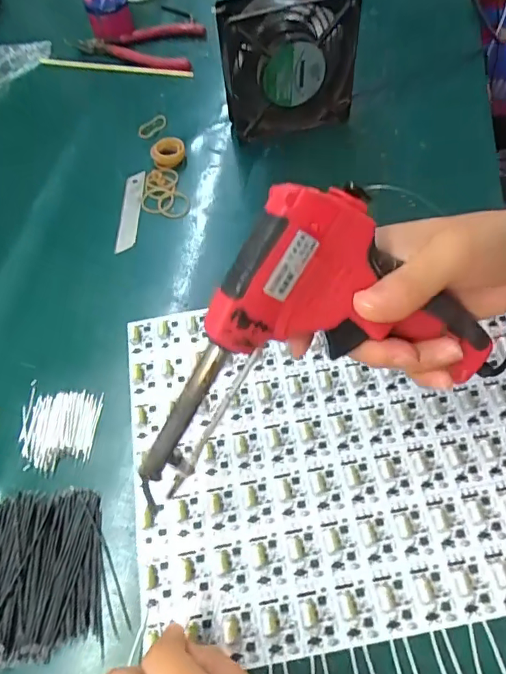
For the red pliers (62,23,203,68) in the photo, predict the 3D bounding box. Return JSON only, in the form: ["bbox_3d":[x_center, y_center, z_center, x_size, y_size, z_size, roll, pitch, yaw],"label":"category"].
[{"bbox_3d":[-0.148,-0.360,0.598,0.158,0.016,0.093,8,60,9],"label":"red pliers"}]

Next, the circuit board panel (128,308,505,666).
[{"bbox_3d":[0.063,0.067,0.332,0.286,0.005,0.232,-11,59,-1],"label":"circuit board panel"}]

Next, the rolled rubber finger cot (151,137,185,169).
[{"bbox_3d":[-0.085,-0.185,0.490,0.033,0.016,0.029,-13,59,-4],"label":"rolled rubber finger cot"}]

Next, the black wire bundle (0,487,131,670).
[{"bbox_3d":[-0.151,0.146,0.295,0.132,0.016,0.093,-11,58,-2],"label":"black wire bundle"}]

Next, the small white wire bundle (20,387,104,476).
[{"bbox_3d":[-0.141,0.066,0.349,0.056,0.006,0.059,0,59,4],"label":"small white wire bundle"}]

